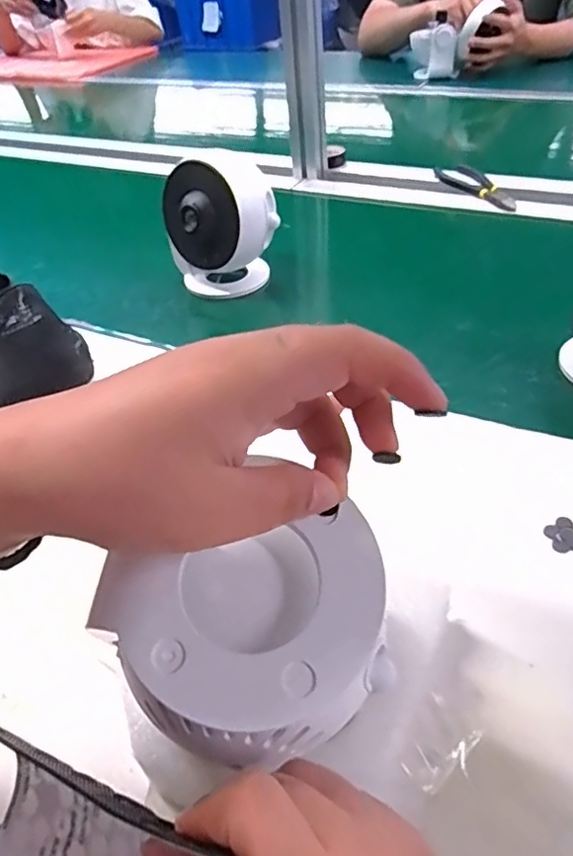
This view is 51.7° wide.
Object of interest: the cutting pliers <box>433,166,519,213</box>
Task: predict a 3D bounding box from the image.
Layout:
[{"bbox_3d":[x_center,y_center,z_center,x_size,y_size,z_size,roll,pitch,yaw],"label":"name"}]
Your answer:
[{"bbox_3d":[0.250,-0.320,0.788,0.052,0.017,0.158,-9,38,-7],"label":"cutting pliers"}]

